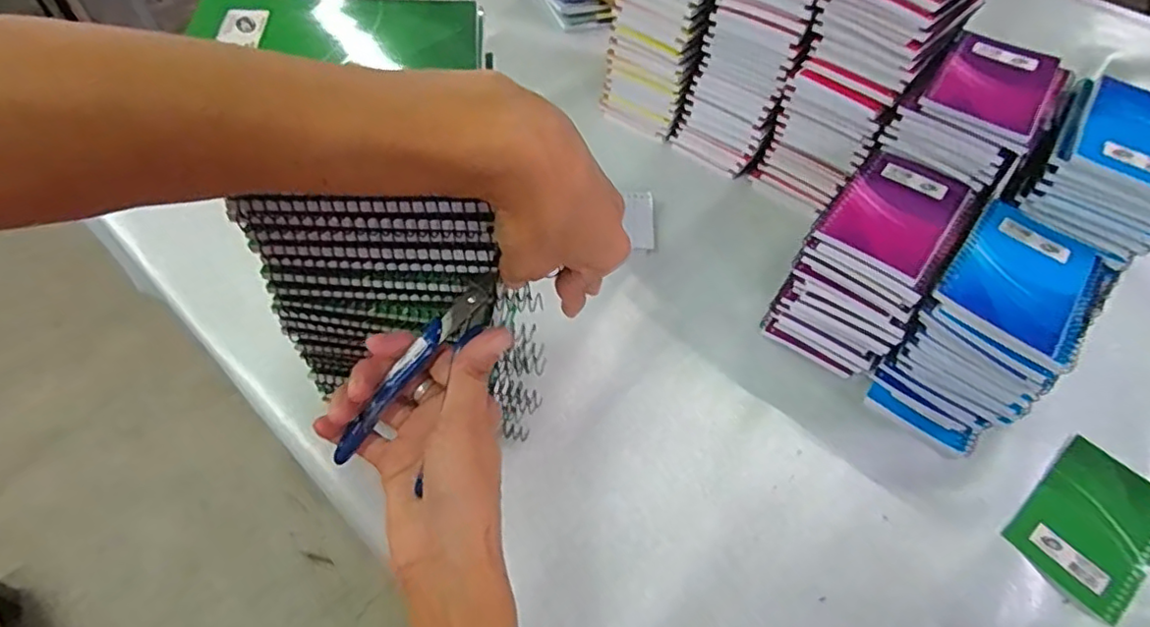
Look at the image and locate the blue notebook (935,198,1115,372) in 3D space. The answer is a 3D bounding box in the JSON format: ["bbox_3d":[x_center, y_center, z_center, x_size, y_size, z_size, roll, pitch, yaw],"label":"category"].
[{"bbox_3d":[0.333,-0.028,0.444,0.094,0.015,0.135,37,59,22],"label":"blue notebook"}]

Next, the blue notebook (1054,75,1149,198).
[{"bbox_3d":[0.432,-0.135,0.462,0.091,0.013,0.133,34,58,20],"label":"blue notebook"}]

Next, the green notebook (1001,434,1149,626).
[{"bbox_3d":[0.381,0.151,0.444,0.123,0.004,0.077,-32,61,-25],"label":"green notebook"}]

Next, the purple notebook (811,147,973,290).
[{"bbox_3d":[0.255,-0.080,0.478,0.083,0.010,0.129,34,58,20],"label":"purple notebook"}]

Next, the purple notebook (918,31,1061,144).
[{"bbox_3d":[0.339,-0.187,0.491,0.080,0.011,0.122,33,58,20],"label":"purple notebook"}]

